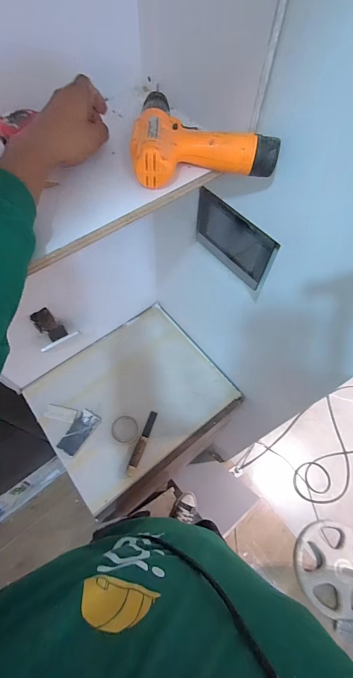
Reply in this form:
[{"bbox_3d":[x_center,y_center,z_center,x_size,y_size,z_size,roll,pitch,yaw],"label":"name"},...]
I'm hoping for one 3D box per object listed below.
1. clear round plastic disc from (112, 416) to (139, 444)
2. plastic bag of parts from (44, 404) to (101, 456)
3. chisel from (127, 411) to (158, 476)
[{"bbox_3d":[-0.163,0.285,0.938,0.086,0.011,0.086,1,62,-2],"label":"clear round plastic disc"},{"bbox_3d":[-0.343,0.267,0.933,0.158,0.018,0.137,33,69,2],"label":"plastic bag of parts"},{"bbox_3d":[-0.106,0.321,0.927,0.028,0.015,0.202,18,63,8],"label":"chisel"}]

